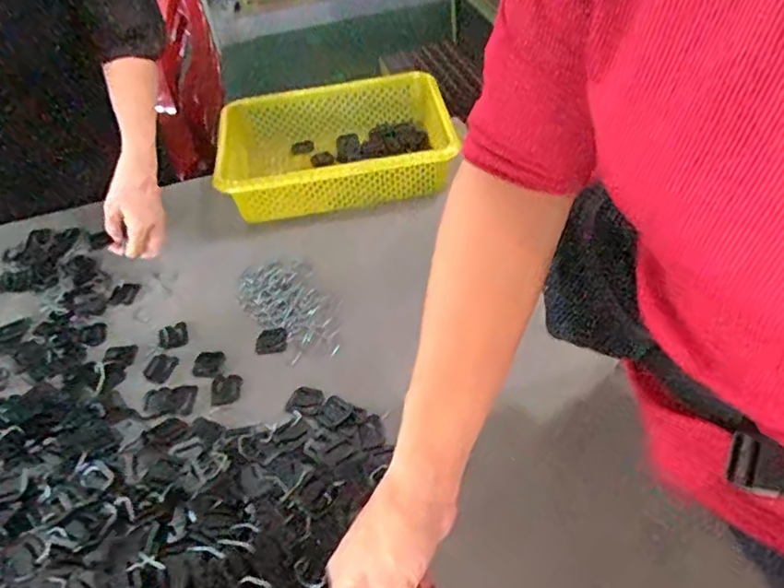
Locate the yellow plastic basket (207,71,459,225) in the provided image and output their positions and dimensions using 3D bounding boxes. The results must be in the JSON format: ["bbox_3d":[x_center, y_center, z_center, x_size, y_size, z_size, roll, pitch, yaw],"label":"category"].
[{"bbox_3d":[-0.083,-0.237,0.993,0.375,0.103,0.284,-10,46,-1],"label":"yellow plastic basket"}]

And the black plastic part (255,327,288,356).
[{"bbox_3d":[-0.149,0.059,0.765,0.038,0.006,0.045,-9,46,0],"label":"black plastic part"}]

